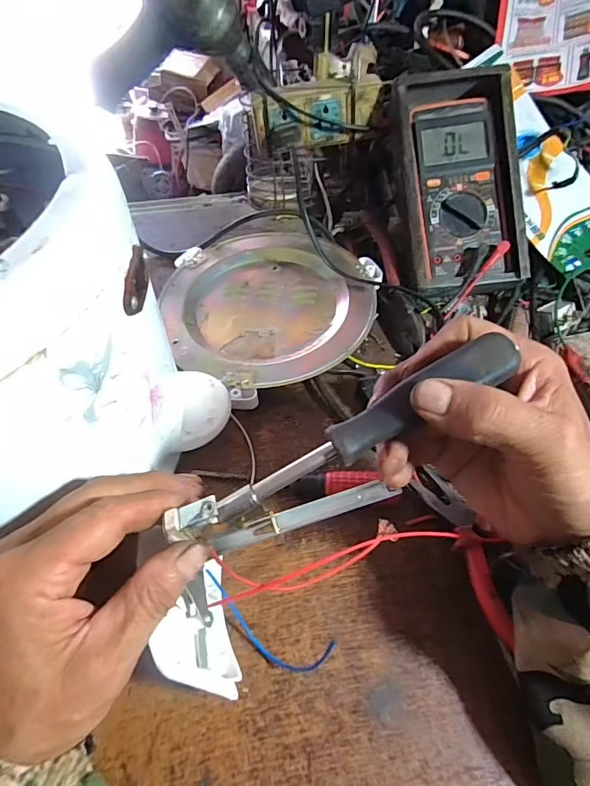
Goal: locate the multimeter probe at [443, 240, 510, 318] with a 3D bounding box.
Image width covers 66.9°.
[{"bbox_3d":[0.169,-0.105,0.416,0.009,0.011,0.089,41,94,26],"label":"multimeter probe"}]

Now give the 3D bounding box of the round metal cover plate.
[{"bbox_3d":[-0.023,-0.091,0.444,0.206,0.026,0.209,0,54,1],"label":"round metal cover plate"}]

